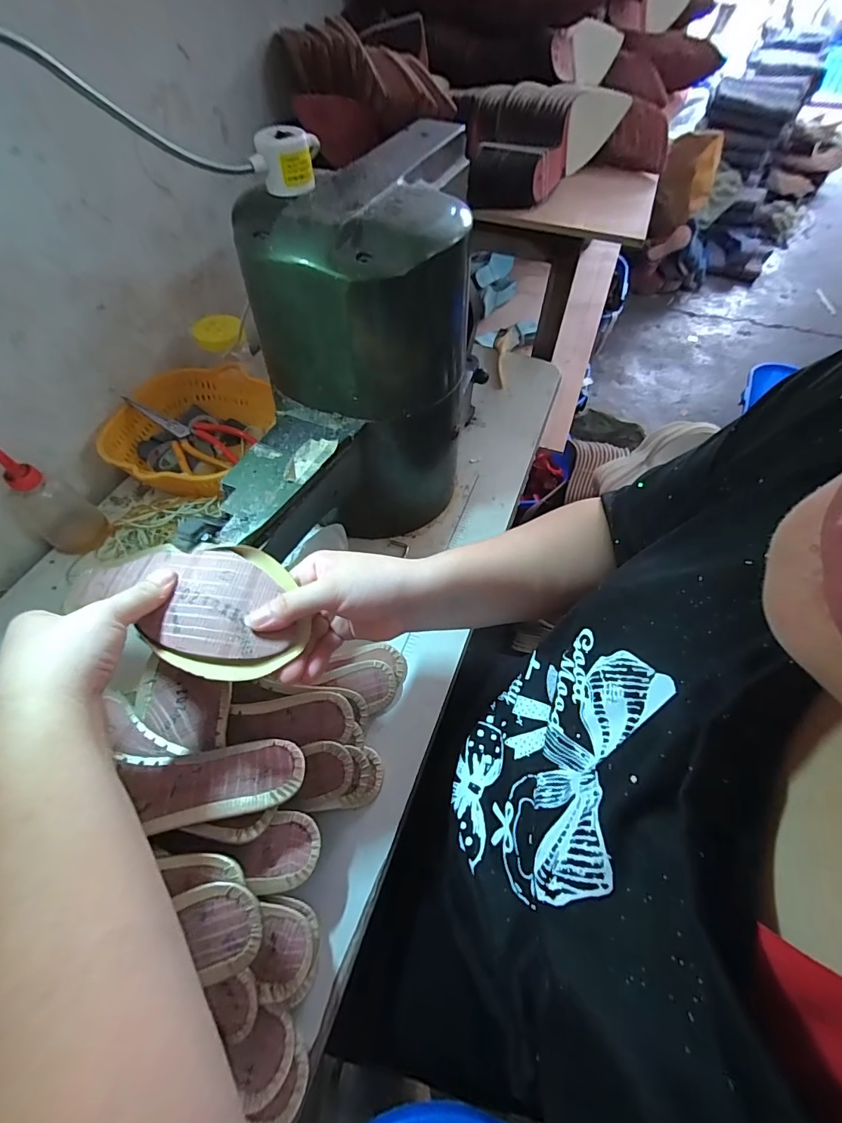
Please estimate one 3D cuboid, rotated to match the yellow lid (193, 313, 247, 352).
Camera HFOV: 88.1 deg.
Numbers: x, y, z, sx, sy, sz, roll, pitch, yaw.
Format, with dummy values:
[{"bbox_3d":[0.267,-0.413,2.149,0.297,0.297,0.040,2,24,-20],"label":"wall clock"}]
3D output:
[{"bbox_3d":[-0.297,-0.338,0.638,0.070,0.023,0.059,-25,61,-15],"label":"yellow lid"}]

